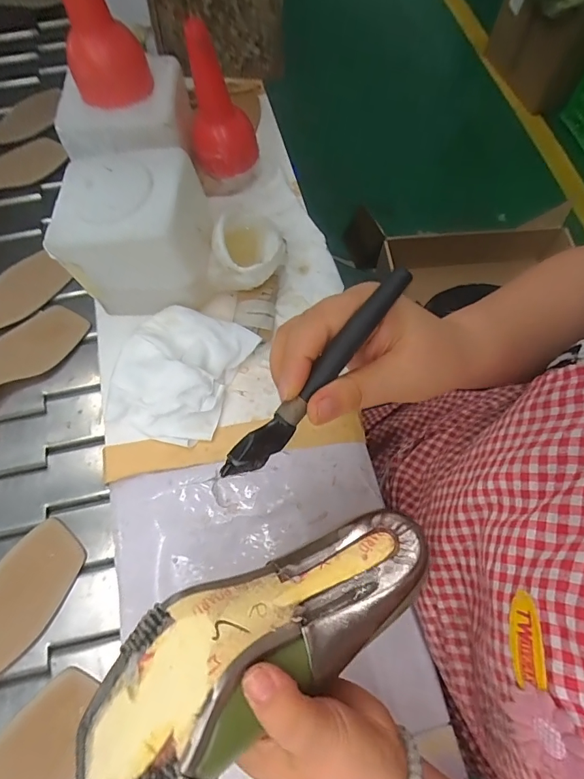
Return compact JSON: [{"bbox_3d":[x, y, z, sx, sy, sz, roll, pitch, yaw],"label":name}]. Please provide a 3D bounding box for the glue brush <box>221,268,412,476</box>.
[{"bbox_3d":[0.013,-0.005,0.217,0.014,0.019,0.137,43,98,16],"label":"glue brush"}]

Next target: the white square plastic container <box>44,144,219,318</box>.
[{"bbox_3d":[-0.145,-0.145,0.396,0.124,0.108,0.097,0,71,1],"label":"white square plastic container"}]

